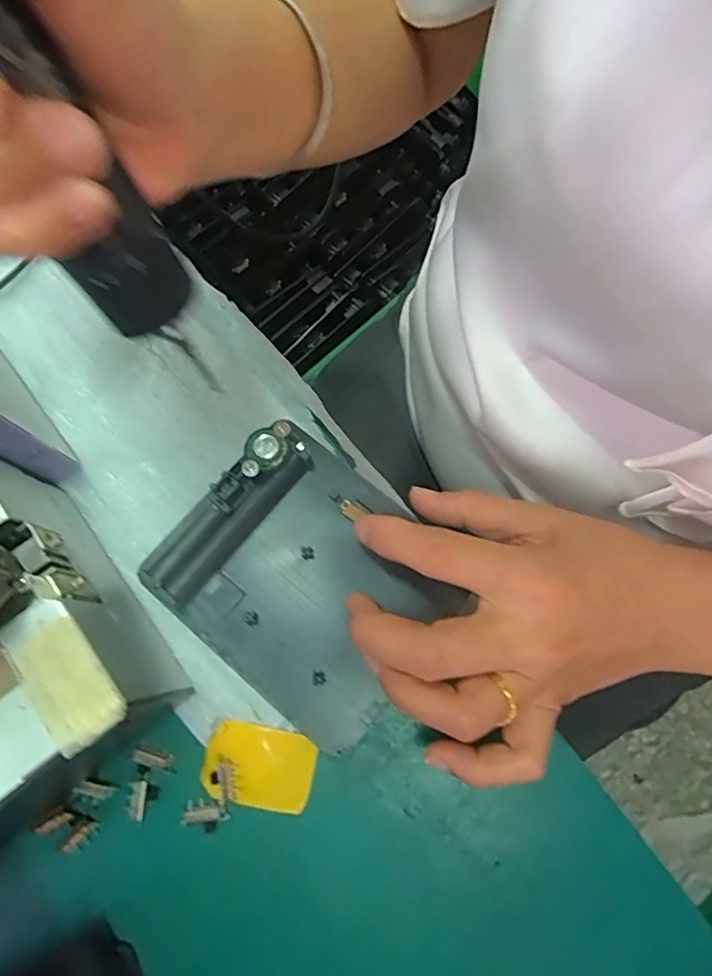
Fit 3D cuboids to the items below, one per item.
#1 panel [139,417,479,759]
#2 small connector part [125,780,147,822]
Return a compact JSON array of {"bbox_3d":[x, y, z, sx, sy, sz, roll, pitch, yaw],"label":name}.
[{"bbox_3d":[-0.023,0.040,0.265,0.129,0.025,0.111,38,75,13],"label":"panel"},{"bbox_3d":[-0.098,0.138,0.245,0.008,0.004,0.015,-1,74,2],"label":"small connector part"}]

